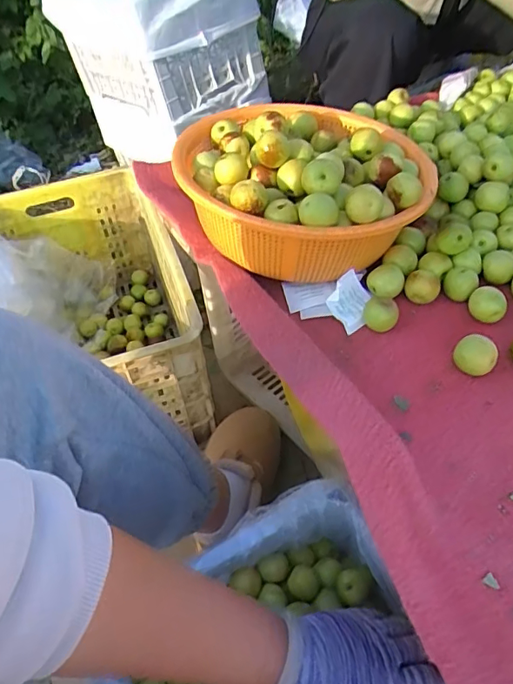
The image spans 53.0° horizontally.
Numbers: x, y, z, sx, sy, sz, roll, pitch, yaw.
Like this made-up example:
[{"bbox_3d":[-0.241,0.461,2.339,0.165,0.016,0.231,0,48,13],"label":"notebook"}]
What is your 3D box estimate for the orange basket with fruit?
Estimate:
[{"bbox_3d":[0.050,-0.175,0.550,0.257,0.108,0.269,-5,48,1],"label":"orange basket with fruit"}]

